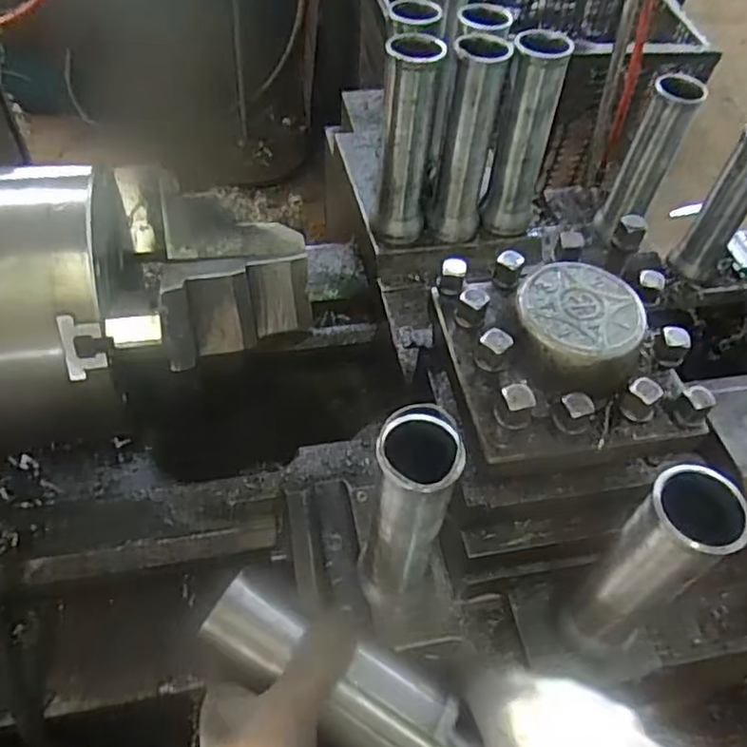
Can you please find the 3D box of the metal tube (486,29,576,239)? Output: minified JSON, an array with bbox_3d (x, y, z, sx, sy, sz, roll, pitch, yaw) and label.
[{"bbox_3d":[0.148,-0.228,0.650,0.058,0.188,0.050,20,53,10],"label":"metal tube"}]

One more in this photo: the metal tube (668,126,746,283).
[{"bbox_3d":[0.405,-0.195,0.756,0.050,0.179,0.060,30,56,18],"label":"metal tube"}]

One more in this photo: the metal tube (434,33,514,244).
[{"bbox_3d":[0.091,-0.220,0.641,0.052,0.188,0.054,8,52,1],"label":"metal tube"}]

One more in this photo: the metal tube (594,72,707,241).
[{"bbox_3d":[0.300,-0.233,0.724,0.051,0.163,0.055,24,54,13],"label":"metal tube"}]

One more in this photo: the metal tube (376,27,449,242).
[{"bbox_3d":[0.031,-0.215,0.630,0.051,0.188,0.049,0,52,-5],"label":"metal tube"}]

